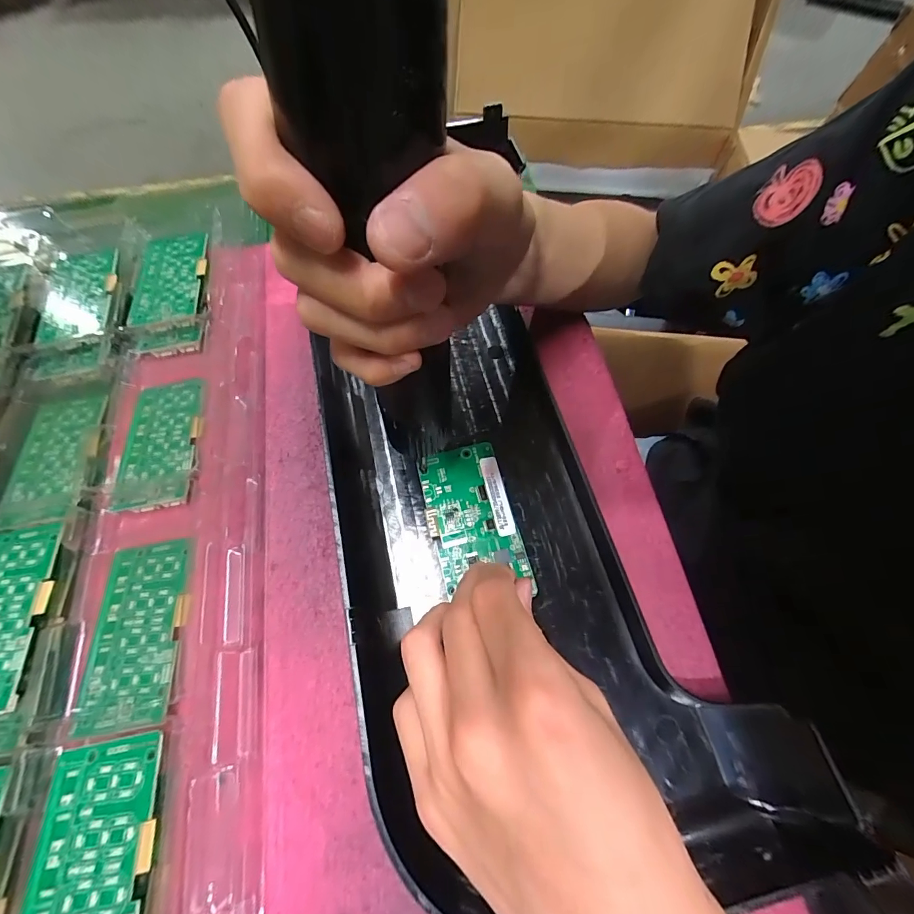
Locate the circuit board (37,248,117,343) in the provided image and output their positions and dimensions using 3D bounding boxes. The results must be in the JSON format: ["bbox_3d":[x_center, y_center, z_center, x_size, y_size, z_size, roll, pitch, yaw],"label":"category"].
[{"bbox_3d":[-0.283,-0.125,0.317,0.047,0.009,0.090,-15,66,-6],"label":"circuit board"}]

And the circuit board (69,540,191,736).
[{"bbox_3d":[-0.171,0.091,0.225,0.048,0.004,0.093,-10,58,-1],"label":"circuit board"}]

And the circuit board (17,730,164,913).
[{"bbox_3d":[-0.153,0.172,0.173,0.050,0.004,0.094,-10,60,-2],"label":"circuit board"}]

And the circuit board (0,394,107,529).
[{"bbox_3d":[-0.262,0.000,0.272,0.051,0.007,0.097,-15,60,-3],"label":"circuit board"}]

